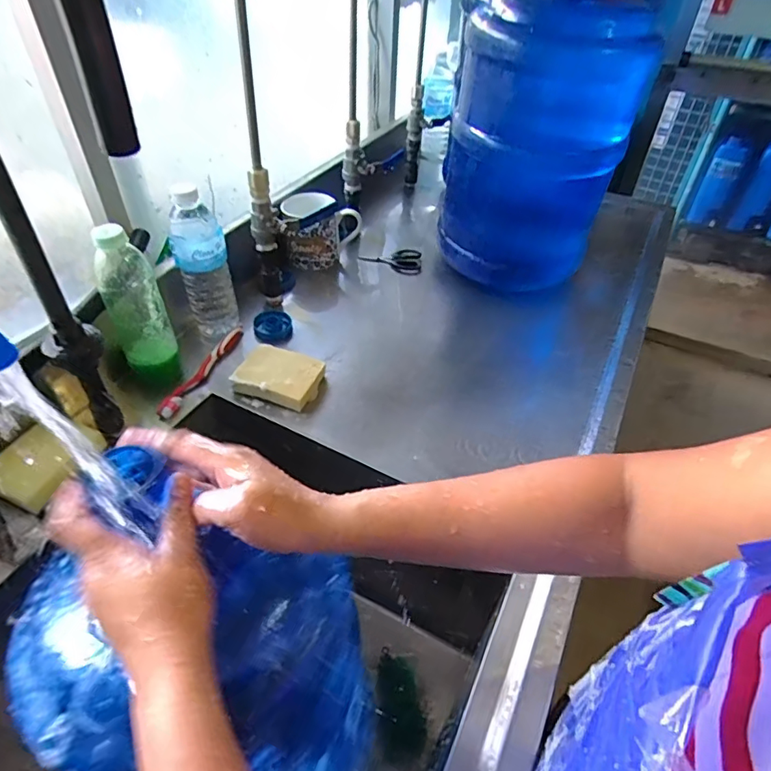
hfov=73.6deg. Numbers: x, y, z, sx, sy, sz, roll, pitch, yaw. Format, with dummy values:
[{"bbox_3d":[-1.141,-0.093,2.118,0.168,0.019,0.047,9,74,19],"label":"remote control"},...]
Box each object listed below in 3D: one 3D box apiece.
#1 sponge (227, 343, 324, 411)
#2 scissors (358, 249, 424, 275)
[{"bbox_3d":[-0.136,-0.011,0.672,0.100,0.037,0.072,15,46,13],"label":"sponge"},{"bbox_3d":[0.012,-0.223,0.911,0.105,0.019,0.057,10,45,8],"label":"scissors"}]

